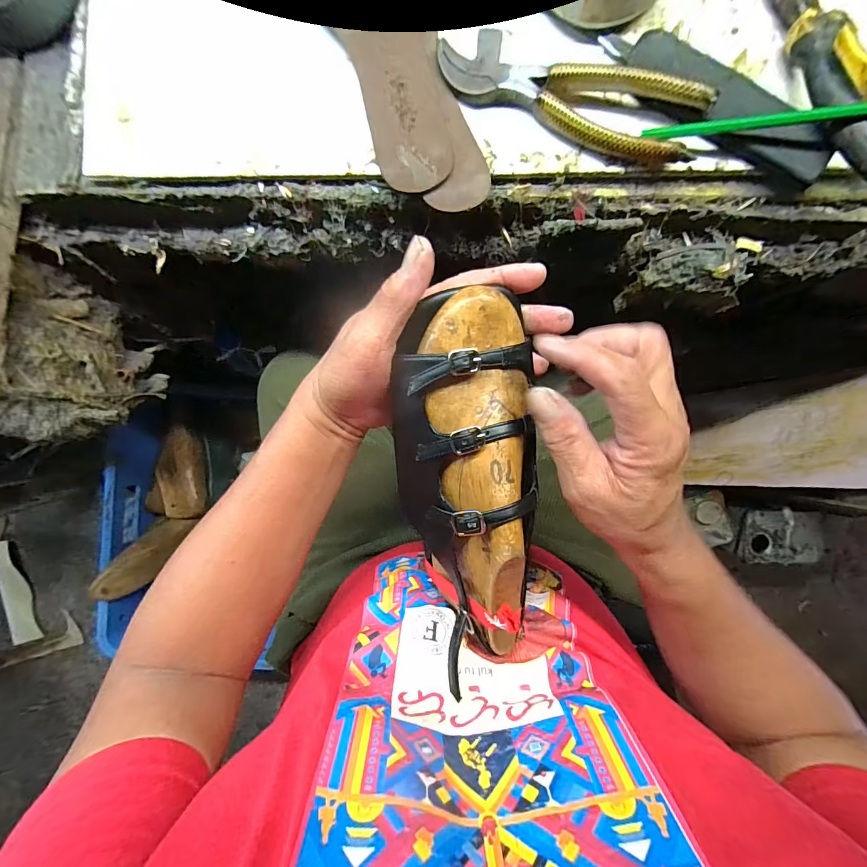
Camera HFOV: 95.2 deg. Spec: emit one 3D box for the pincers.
[{"bbox_3d":[0.097,-0.244,0.285,0.188,0.027,0.049,16,90,0],"label":"pincers"}]

